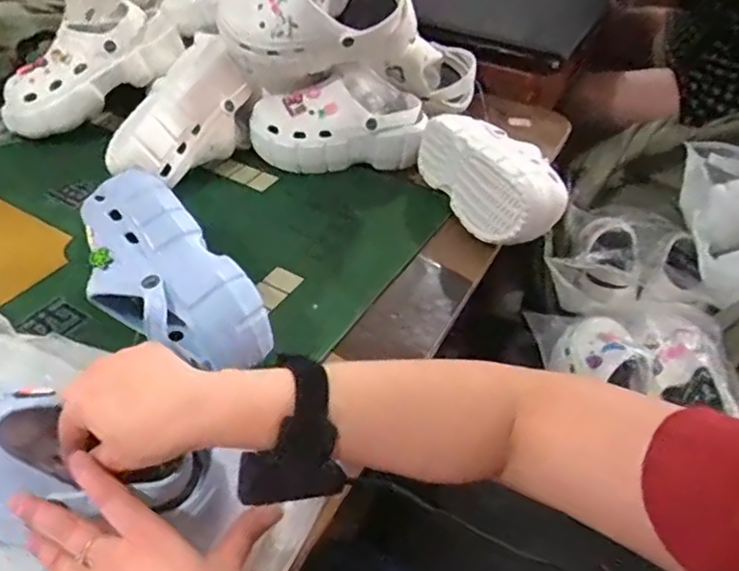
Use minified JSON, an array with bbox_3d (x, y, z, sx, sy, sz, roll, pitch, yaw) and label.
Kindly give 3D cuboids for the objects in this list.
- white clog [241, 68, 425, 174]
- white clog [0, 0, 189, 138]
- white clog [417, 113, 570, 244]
[{"bbox_3d":[-0.044,-0.228,0.852,0.240,0.103,0.085,-5,45,-7],"label":"white clog"},{"bbox_3d":[-0.405,-0.319,0.888,0.278,0.092,0.095,-33,52,-8],"label":"white clog"},{"bbox_3d":[0.152,-0.139,0.768,0.084,0.097,0.230,-15,47,-17],"label":"white clog"}]

